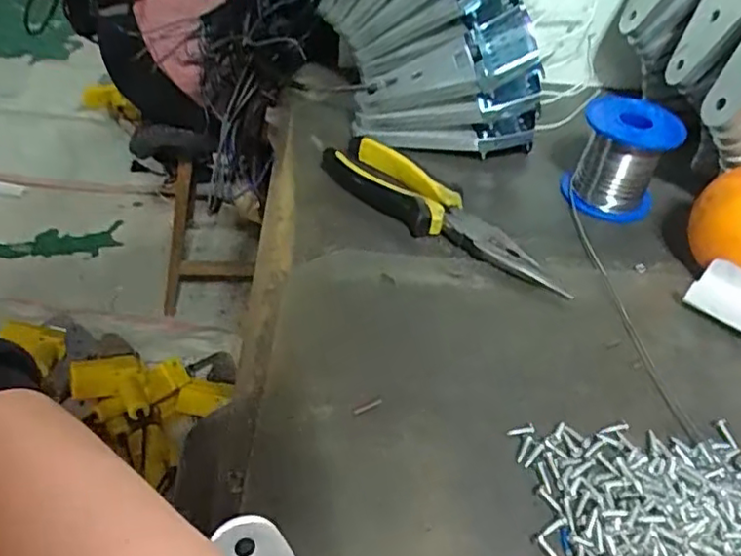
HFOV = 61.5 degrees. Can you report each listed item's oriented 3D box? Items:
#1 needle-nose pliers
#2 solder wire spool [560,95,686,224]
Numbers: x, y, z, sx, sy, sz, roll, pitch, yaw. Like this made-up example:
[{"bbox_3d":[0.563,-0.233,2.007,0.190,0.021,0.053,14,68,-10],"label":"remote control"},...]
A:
[{"bbox_3d":[0.041,-0.047,0.413,0.191,0.032,0.046,35,51,29],"label":"needle-nose pliers"},{"bbox_3d":[0.178,-0.086,0.443,0.066,0.062,0.061,23,46,19],"label":"solder wire spool"}]

